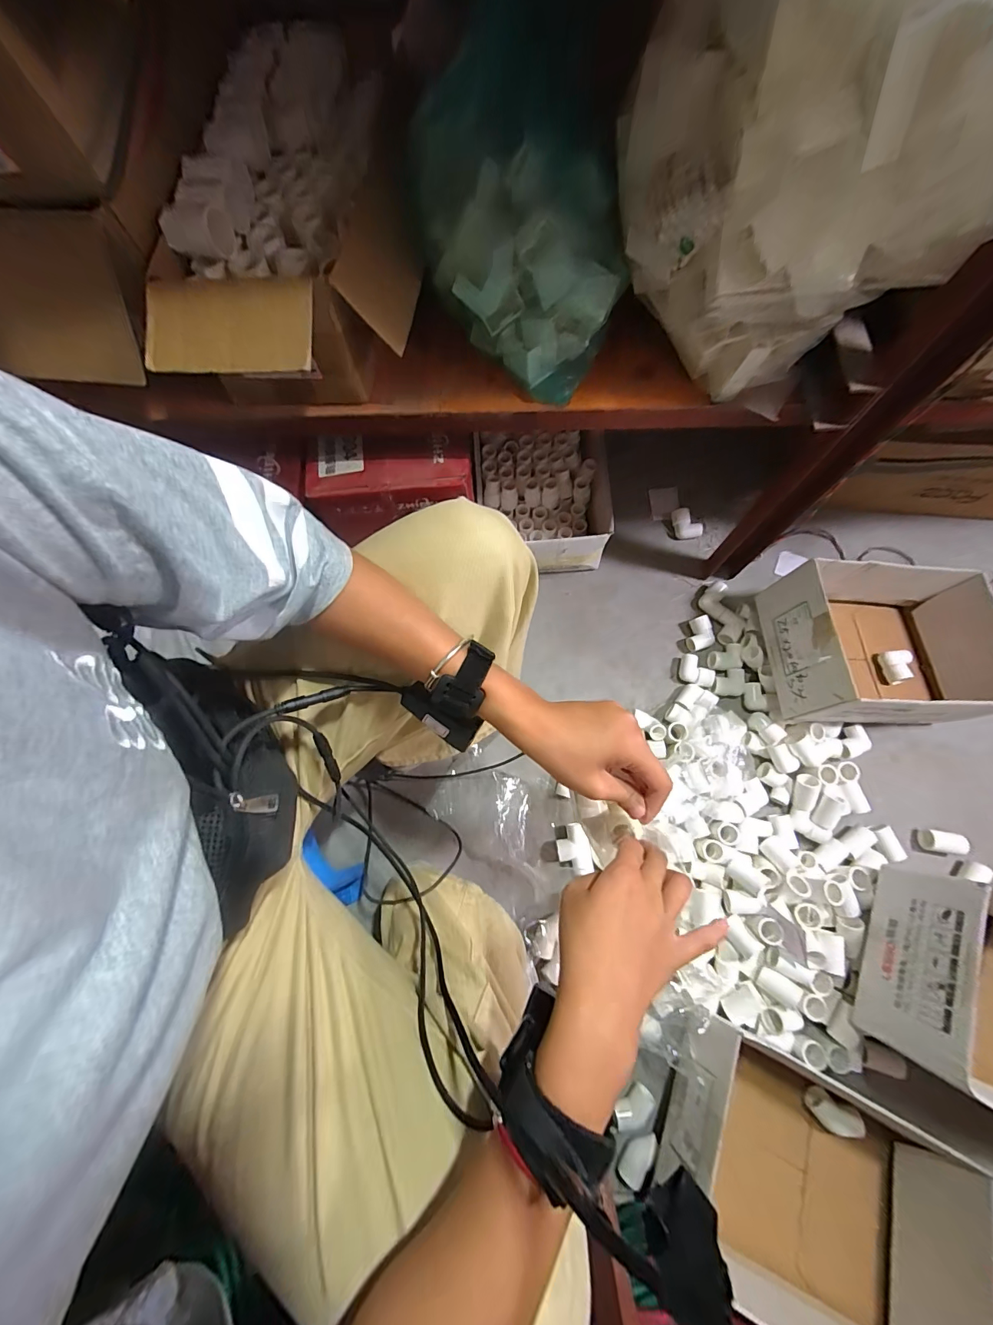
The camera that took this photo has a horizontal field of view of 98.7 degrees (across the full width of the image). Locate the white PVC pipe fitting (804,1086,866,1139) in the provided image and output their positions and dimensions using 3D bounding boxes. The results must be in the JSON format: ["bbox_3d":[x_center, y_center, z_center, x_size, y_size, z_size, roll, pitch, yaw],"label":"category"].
[{"bbox_3d":[0.443,0.592,0.558,0.056,0.034,0.034,22,77,7],"label":"white PVC pipe fitting"}]

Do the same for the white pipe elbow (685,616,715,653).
[{"bbox_3d":[0.356,-0.050,0.751,0.047,0.023,0.056,-10,75,-1],"label":"white pipe elbow"}]

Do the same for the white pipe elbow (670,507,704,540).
[{"bbox_3d":[0.359,-0.262,0.812,0.046,0.031,0.056,-8,75,-1],"label":"white pipe elbow"}]

